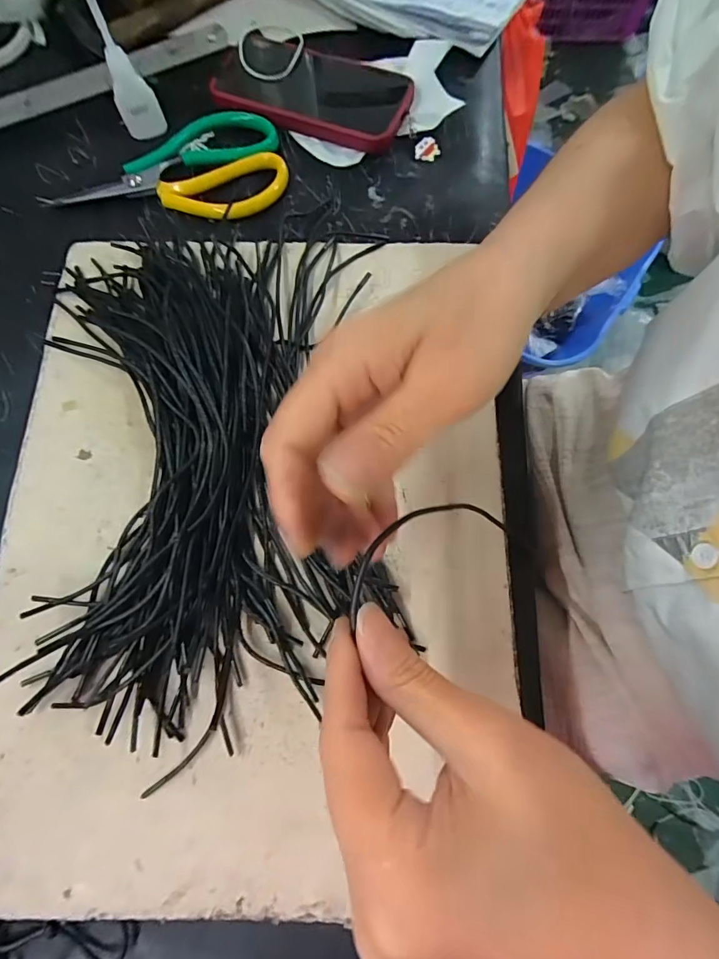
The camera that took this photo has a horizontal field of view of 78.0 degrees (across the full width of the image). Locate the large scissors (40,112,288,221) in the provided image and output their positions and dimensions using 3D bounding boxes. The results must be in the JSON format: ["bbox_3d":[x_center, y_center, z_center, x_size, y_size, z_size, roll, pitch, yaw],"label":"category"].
[{"bbox_3d":[-0.152,-0.250,0.361,0.180,0.013,0.096,-8,74,-2],"label":"large scissors"}]

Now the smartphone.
[{"bbox_3d":[-0.039,-0.336,0.379,0.164,0.015,0.091,22,75,7],"label":"smartphone"}]

